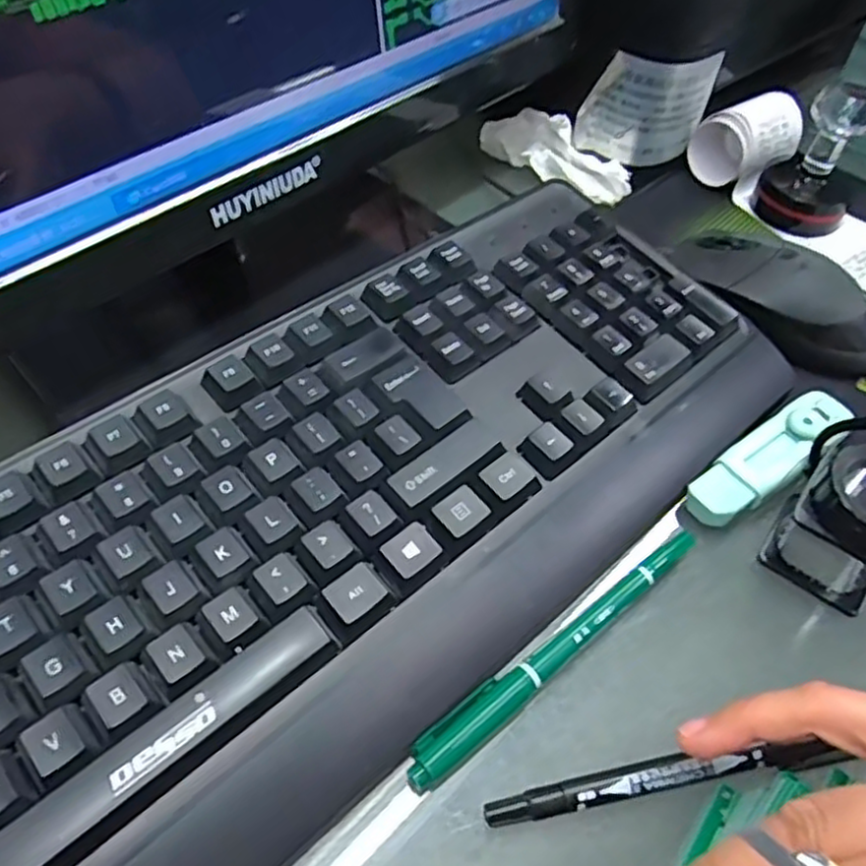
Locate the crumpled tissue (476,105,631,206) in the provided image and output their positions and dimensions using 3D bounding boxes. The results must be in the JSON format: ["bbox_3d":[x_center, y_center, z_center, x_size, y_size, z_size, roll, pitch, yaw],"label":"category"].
[{"bbox_3d":[0.077,-0.173,0.438,0.097,0.033,0.029,36,57,22],"label":"crumpled tissue"}]

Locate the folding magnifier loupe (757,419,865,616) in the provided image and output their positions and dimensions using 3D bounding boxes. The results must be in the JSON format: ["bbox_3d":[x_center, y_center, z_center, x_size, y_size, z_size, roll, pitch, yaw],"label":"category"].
[{"bbox_3d":[0.161,0.027,0.269,0.054,0.054,0.049,-35,62,-27],"label":"folding magnifier loupe"}]

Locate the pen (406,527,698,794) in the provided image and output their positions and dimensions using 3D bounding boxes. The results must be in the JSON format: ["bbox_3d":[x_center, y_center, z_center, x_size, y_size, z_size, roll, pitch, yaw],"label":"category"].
[{"bbox_3d":[0.045,0.075,0.255,0.139,0.010,0.015,-33,61,-26],"label":"pen"}]

